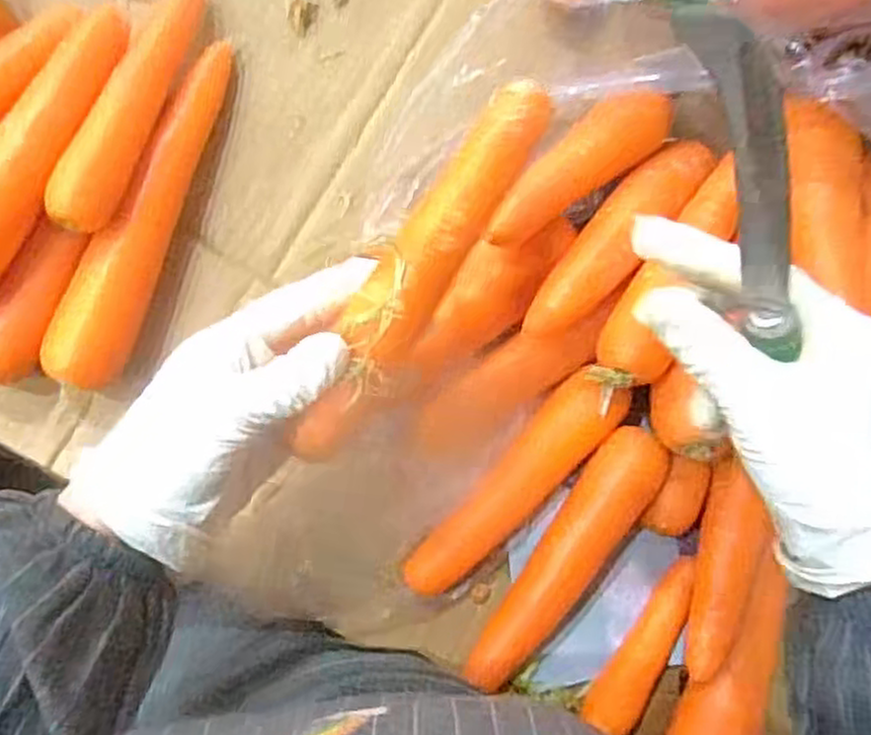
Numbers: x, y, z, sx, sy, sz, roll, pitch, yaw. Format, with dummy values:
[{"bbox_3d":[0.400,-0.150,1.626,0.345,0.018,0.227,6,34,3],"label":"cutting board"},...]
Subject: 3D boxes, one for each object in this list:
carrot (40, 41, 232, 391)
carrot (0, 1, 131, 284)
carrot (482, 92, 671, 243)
[{"bbox_3d":[-0.157,-0.087,0.414,0.034,0.039,0.204,19,83,-3],"label":"carrot"},{"bbox_3d":[-0.202,-0.106,0.373,0.033,0.034,0.174,26,82,-2],"label":"carrot"},{"bbox_3d":[0.075,-0.110,0.401,0.125,0.027,0.035,-36,88,-8],"label":"carrot"}]

